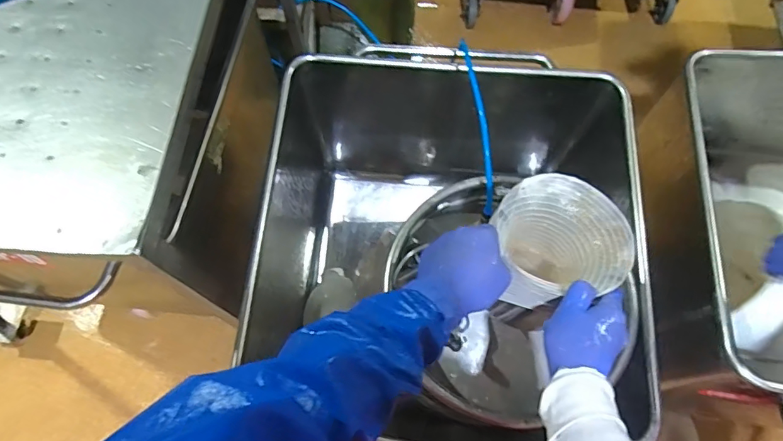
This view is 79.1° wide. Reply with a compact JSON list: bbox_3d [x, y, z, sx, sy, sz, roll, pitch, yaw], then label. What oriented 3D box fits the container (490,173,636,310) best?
[{"bbox_3d":[0.210,0.029,0.604,0.143,0.108,0.150,0,67,0],"label":"container"}]

